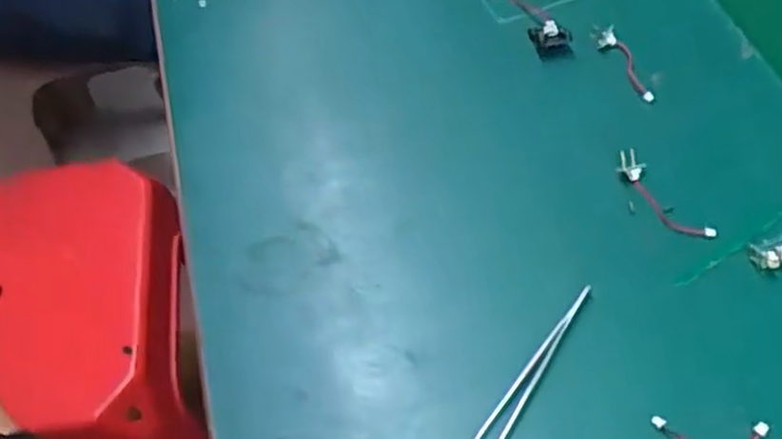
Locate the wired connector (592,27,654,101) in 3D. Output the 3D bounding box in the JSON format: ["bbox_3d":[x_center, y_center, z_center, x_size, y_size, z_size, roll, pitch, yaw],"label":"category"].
[{"bbox_3d":[0.136,-0.089,0.436,0.014,0.009,0.057,-20,56,-13],"label":"wired connector"}]

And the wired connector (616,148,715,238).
[{"bbox_3d":[0.136,-0.012,0.382,0.014,0.006,0.061,-27,58,-17],"label":"wired connector"}]

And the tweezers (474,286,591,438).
[{"bbox_3d":[0.062,0.068,0.340,0.011,0.011,0.100,29,59,20],"label":"tweezers"}]

